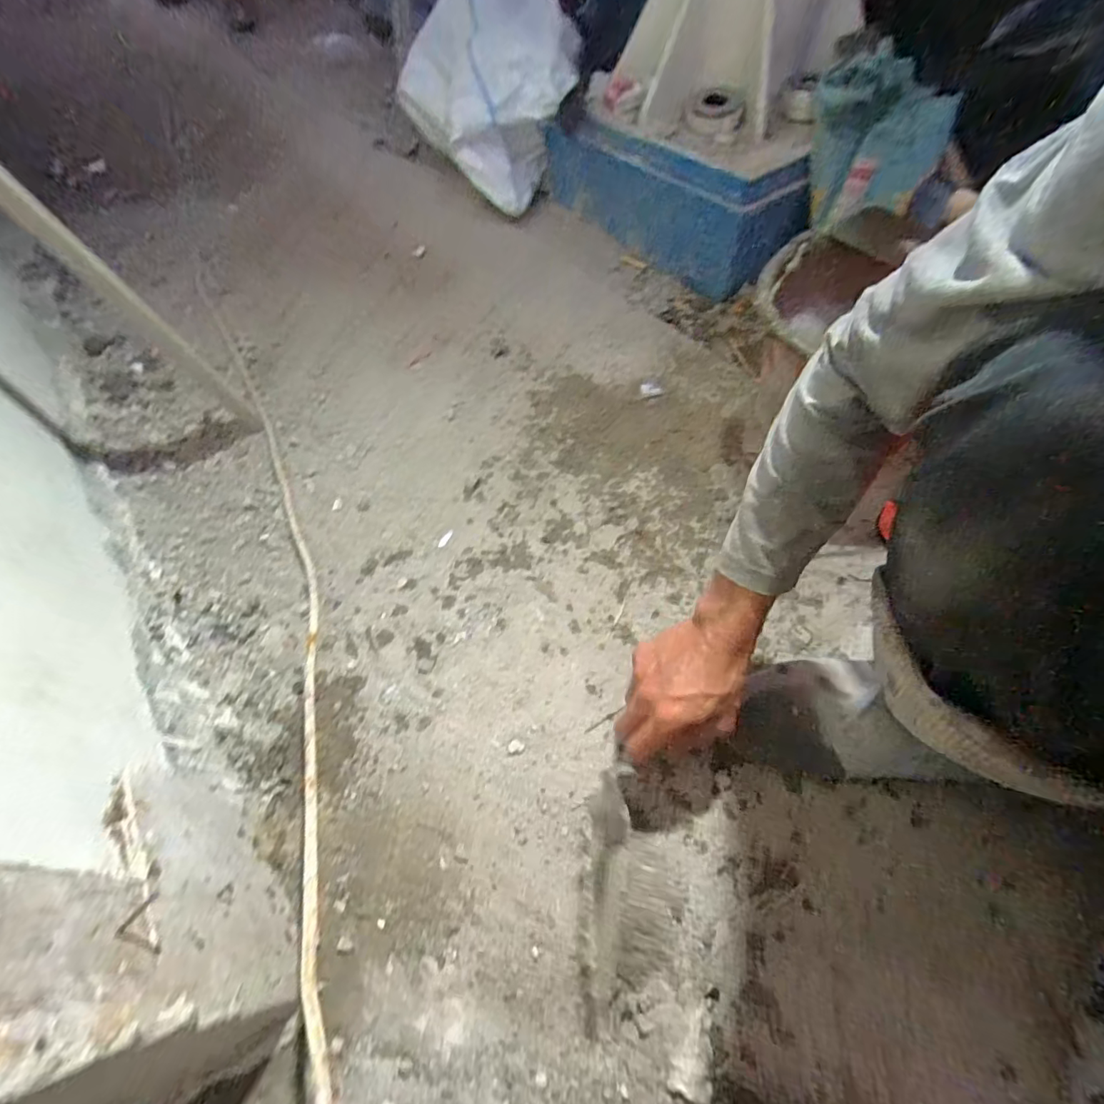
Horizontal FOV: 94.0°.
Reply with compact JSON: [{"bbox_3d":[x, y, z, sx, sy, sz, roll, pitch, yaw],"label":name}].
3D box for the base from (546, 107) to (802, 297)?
[{"bbox_3d":[0.206,-0.666,0.969,0.188,0.184,0.496,-33,60,-19],"label":"base"}]

